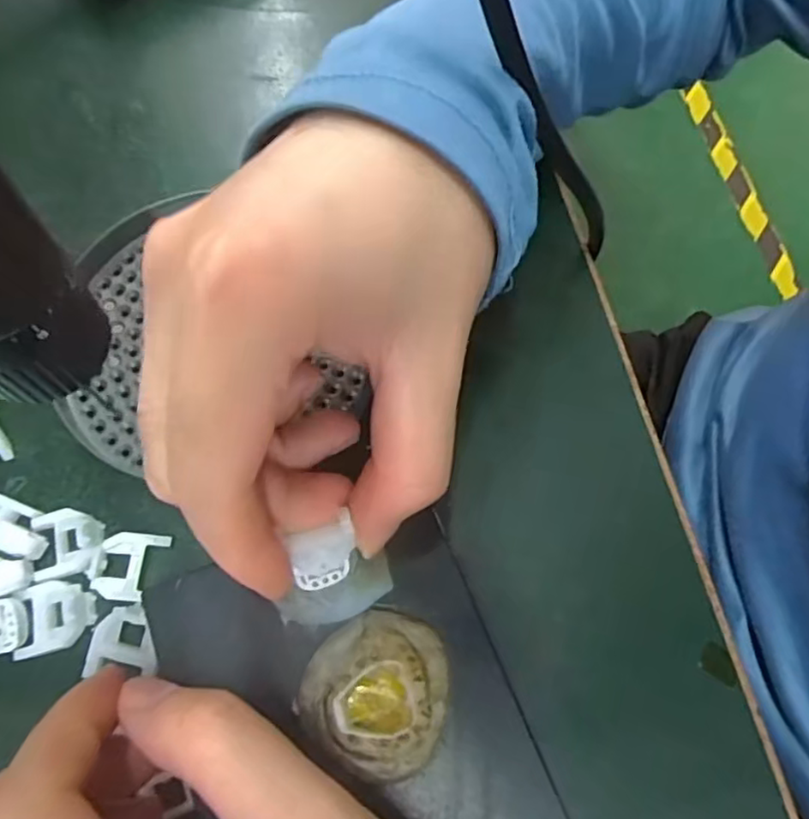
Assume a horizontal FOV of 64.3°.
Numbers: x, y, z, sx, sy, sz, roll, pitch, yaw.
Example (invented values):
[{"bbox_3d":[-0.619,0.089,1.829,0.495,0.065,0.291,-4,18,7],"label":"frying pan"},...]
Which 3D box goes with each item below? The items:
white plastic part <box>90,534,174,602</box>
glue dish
[{"bbox_3d":[-0.090,0.050,0.210,0.019,0.004,0.023,14,71,6],"label":"white plastic part"},{"bbox_3d":[-0.008,0.077,0.178,0.040,0.014,0.041,0,70,1],"label":"glue dish"}]

